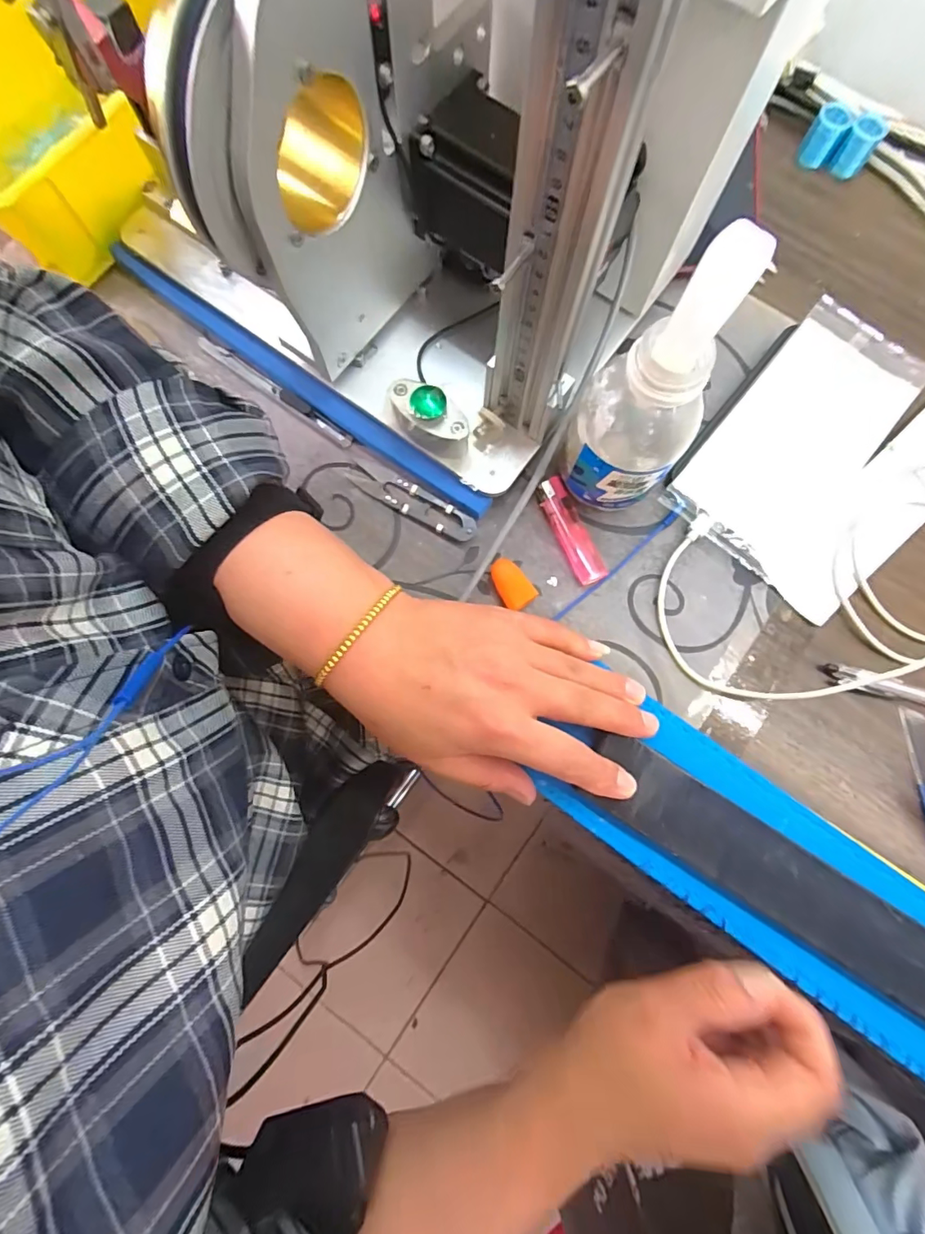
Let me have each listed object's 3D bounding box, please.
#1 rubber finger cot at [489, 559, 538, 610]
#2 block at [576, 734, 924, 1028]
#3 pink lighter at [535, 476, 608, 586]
[{"bbox_3d":[0.034,-0.023,0.346,0.022,0.011,0.036,-28,81,-4],"label":"rubber finger cot"},{"bbox_3d":[0.189,0.153,0.263,0.274,0.009,0.045,33,81,5],"label":"block"},{"bbox_3d":[0.076,-0.060,0.354,0.019,0.011,0.079,-24,81,-3],"label":"pink lighter"}]

